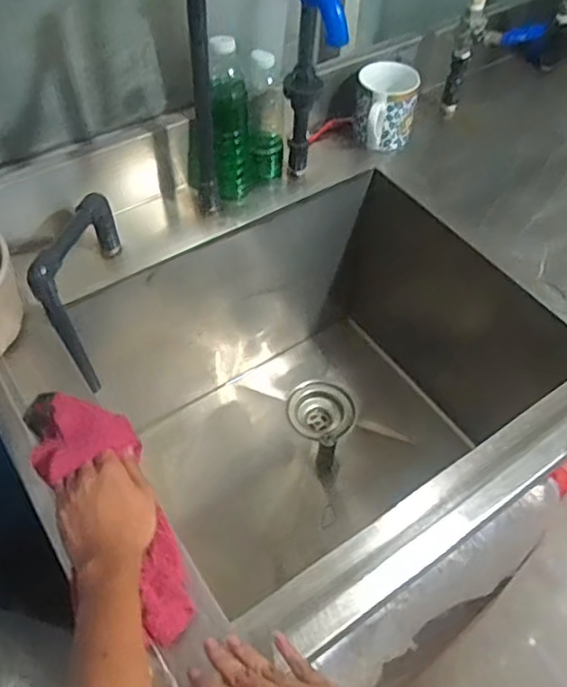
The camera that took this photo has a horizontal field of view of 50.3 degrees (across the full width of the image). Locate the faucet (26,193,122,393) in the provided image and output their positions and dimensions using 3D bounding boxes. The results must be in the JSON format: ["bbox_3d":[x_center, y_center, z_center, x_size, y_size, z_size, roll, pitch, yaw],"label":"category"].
[{"bbox_3d":[-0.246,-0.061,0.764,0.032,0.224,0.146,13,53,8],"label":"faucet"}]

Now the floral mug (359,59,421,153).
[{"bbox_3d":[0.152,-0.349,0.903,0.089,0.103,0.080,9,52,5],"label":"floral mug"}]

